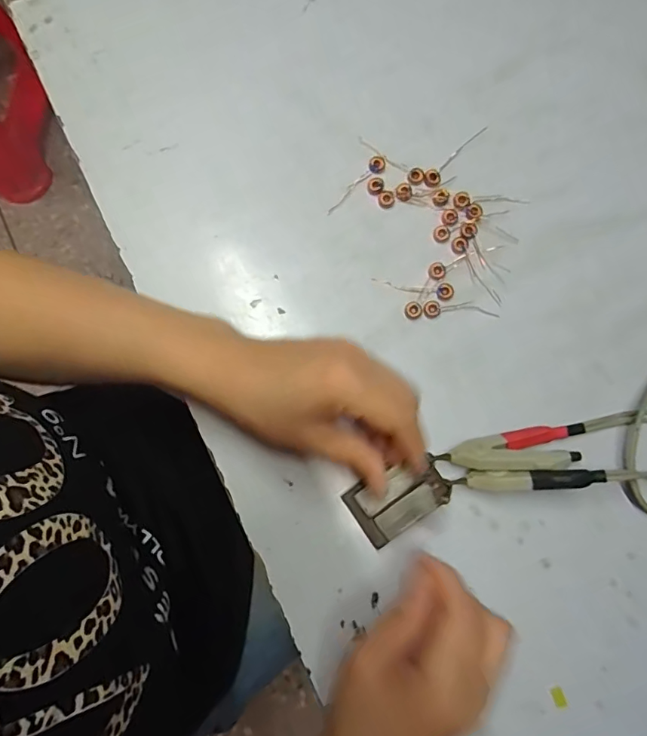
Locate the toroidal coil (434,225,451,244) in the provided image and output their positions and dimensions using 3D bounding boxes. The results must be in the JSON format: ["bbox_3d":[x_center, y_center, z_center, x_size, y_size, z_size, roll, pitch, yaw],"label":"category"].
[{"bbox_3d":[0.091,-0.104,0.375,0.013,0.004,0.013,0,79,-2],"label":"toroidal coil"}]

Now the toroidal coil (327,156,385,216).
[{"bbox_3d":[0.025,-0.143,0.383,0.062,0.005,0.012,-44,83,-9],"label":"toroidal coil"}]

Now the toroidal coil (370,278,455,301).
[{"bbox_3d":[0.068,-0.060,0.370,0.061,0.004,0.013,5,79,-1],"label":"toroidal coil"}]

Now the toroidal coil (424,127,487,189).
[{"bbox_3d":[0.103,-0.169,0.387,0.013,0.004,0.068,40,80,6],"label":"toroidal coil"}]

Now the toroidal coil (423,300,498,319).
[{"bbox_3d":[0.104,-0.044,0.368,0.056,0.004,0.013,0,79,-2],"label":"toroidal coil"}]

